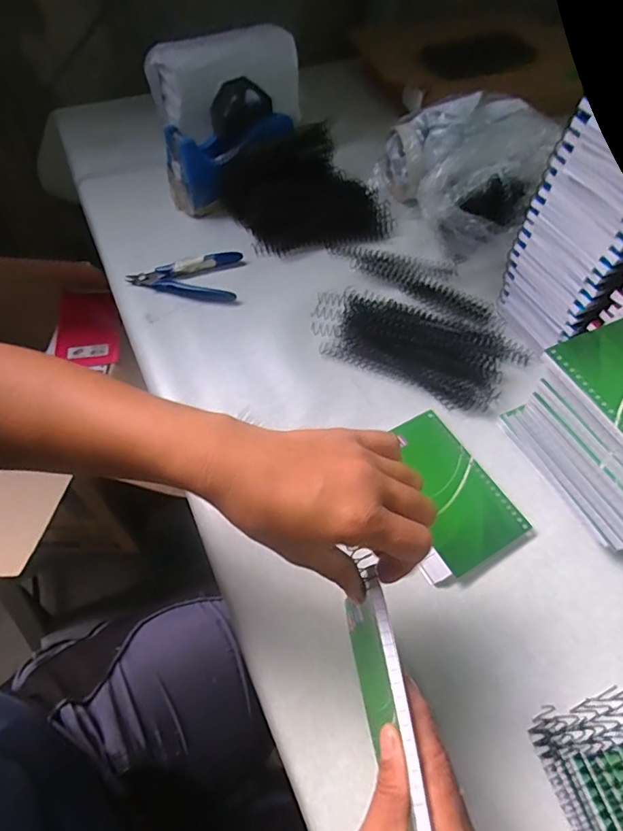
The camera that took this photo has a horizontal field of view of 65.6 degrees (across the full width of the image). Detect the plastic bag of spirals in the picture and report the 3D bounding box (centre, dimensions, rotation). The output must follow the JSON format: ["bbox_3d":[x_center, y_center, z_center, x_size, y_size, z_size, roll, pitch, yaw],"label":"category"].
[{"bbox_3d":[0.179,-0.276,0.550,0.165,0.116,0.199,-9,58,-8],"label":"plastic bag of spirals"}]

